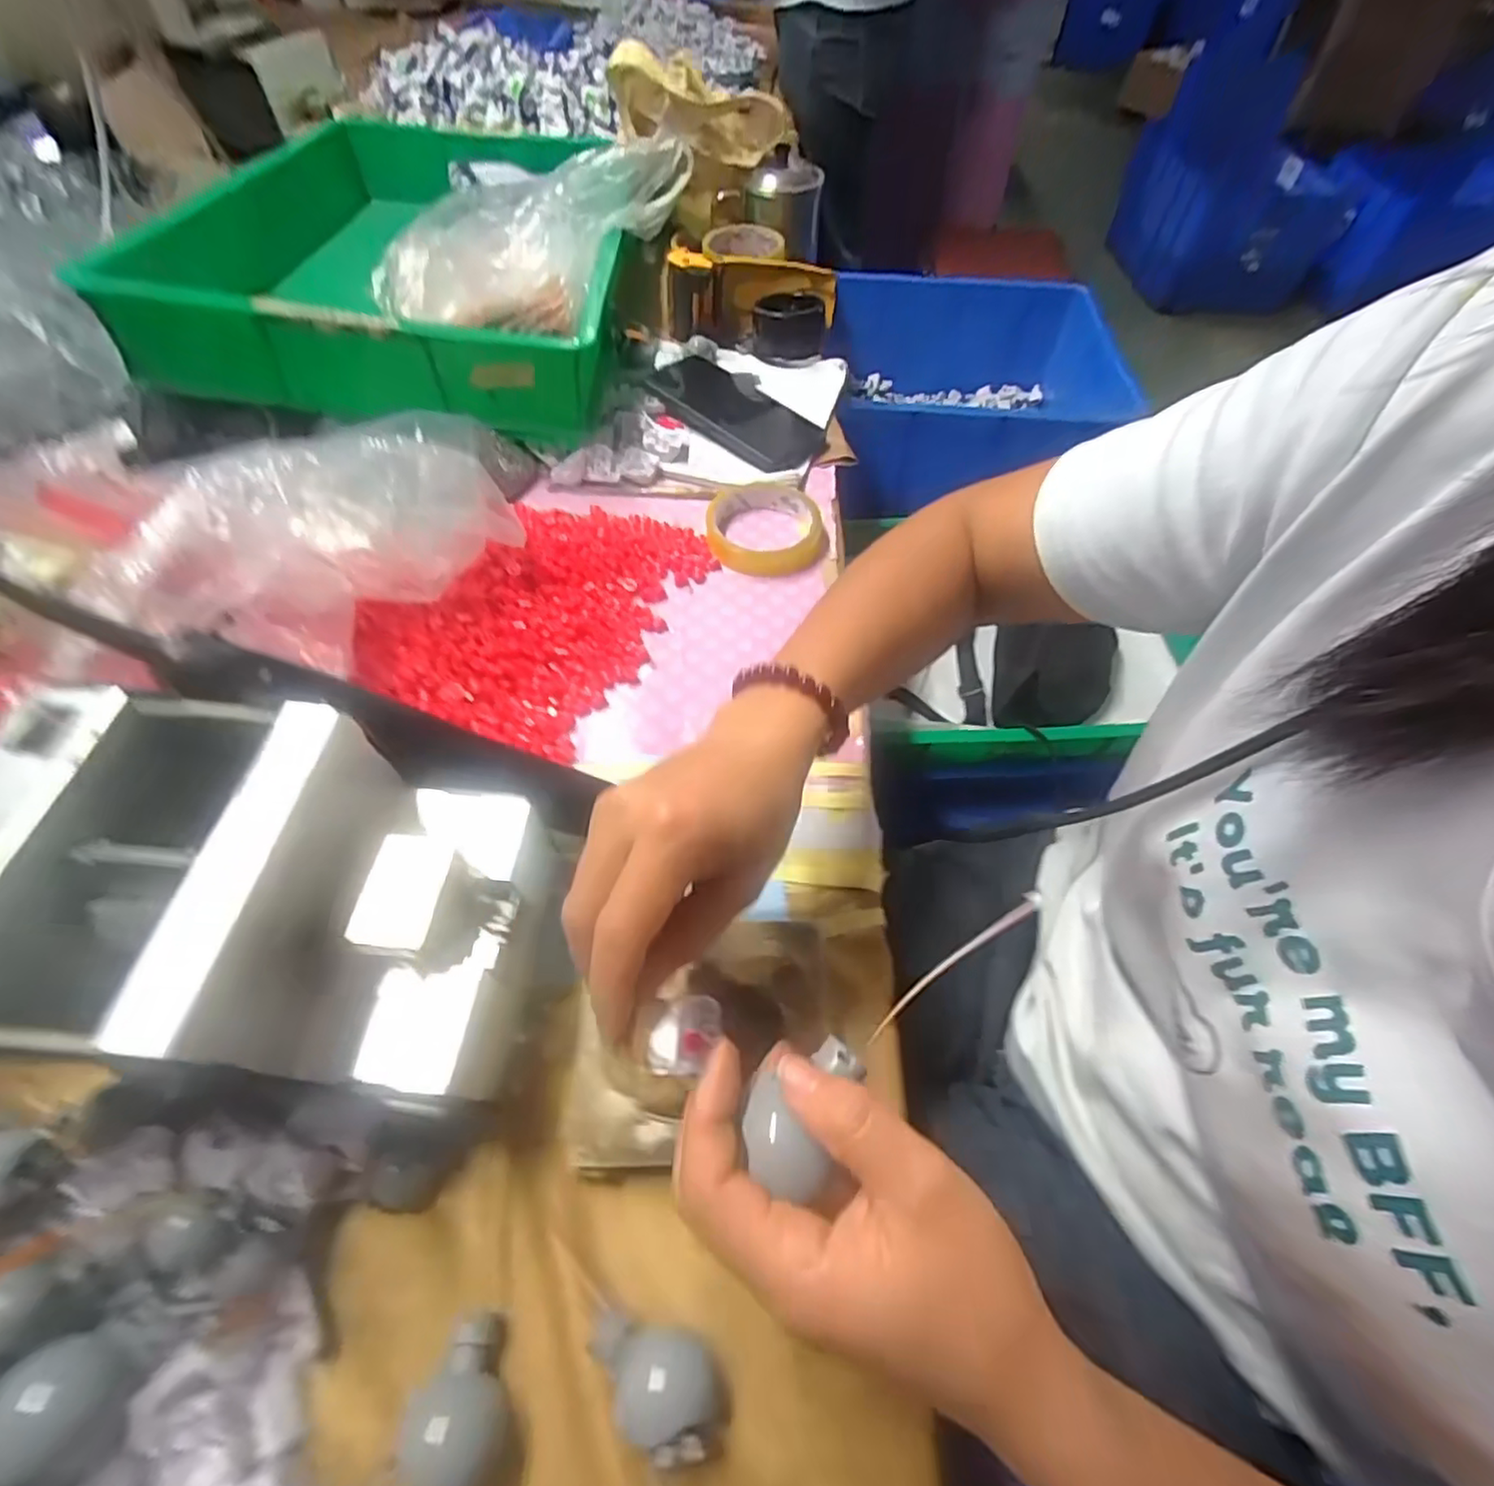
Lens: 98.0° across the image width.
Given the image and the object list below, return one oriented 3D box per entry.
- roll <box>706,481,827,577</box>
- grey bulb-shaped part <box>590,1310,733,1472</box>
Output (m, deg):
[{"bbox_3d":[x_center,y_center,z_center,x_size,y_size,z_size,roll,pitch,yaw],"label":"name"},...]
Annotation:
[{"bbox_3d":[0.015,-0.169,0.502,0.089,0.020,0.092,1,58,-1],"label":"roll"},{"bbox_3d":[-0.032,0.238,0.242,0.054,0.033,0.031,16,58,8],"label":"grey bulb-shaped part"}]

